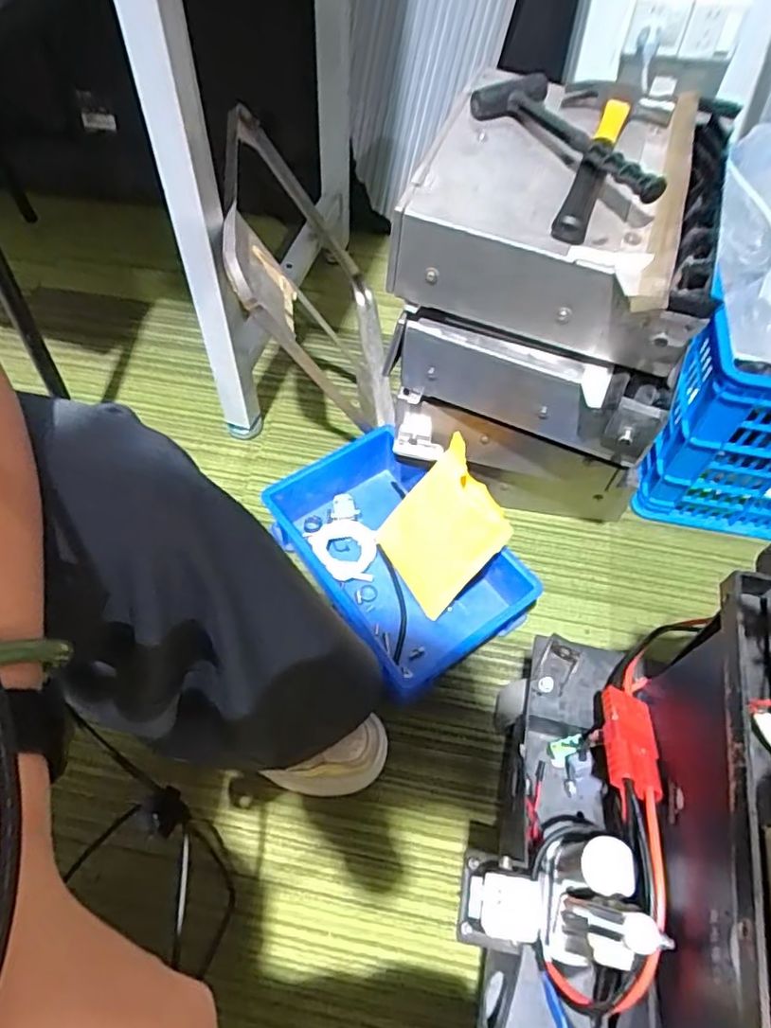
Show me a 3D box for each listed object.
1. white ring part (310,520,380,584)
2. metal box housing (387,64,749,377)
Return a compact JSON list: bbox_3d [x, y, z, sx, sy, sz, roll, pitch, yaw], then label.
[{"bbox_3d":[-0.046,0.046,0.777,0.074,0.011,0.090,-27,62,-17],"label":"white ring part"},{"bbox_3d":[0.171,-0.286,0.580,0.255,0.106,0.300,17,59,10],"label":"metal box housing"}]

